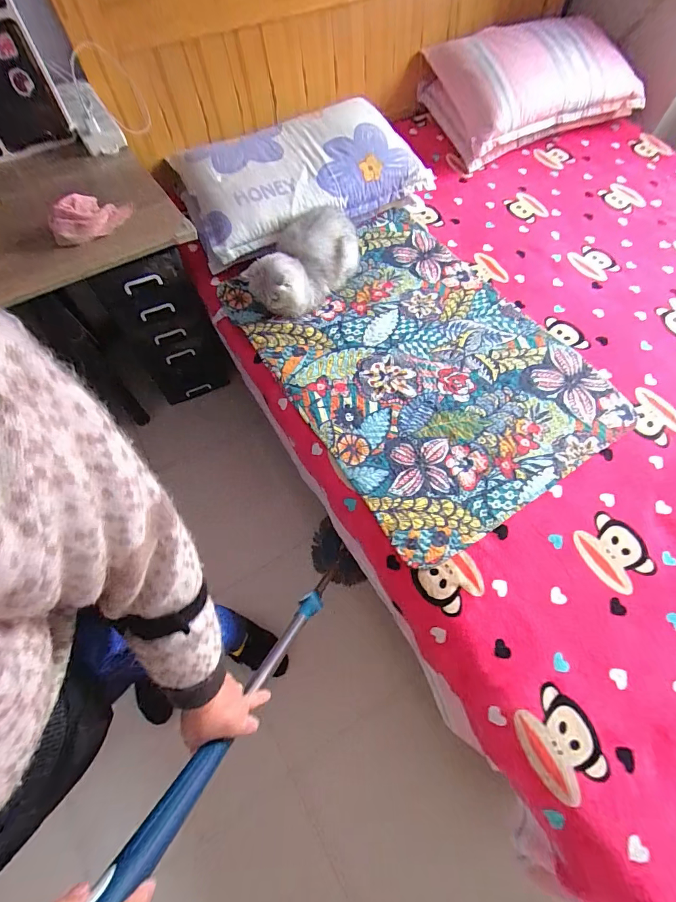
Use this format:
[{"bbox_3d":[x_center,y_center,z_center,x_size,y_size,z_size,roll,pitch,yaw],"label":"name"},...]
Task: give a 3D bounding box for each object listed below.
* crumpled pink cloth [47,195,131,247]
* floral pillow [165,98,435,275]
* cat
[{"bbox_3d":[-0.493,-0.473,0.771,0.131,0.058,0.110,-3,64,-2],"label":"crumpled pink cloth"},{"bbox_3d":[-0.082,-0.816,1.134,0.733,0.205,0.322,-24,66,-12],"label":"floral pillow"},{"bbox_3d":[-0.098,-0.516,1.065,0.190,0.163,0.325,40,67,17],"label":"cat"}]

